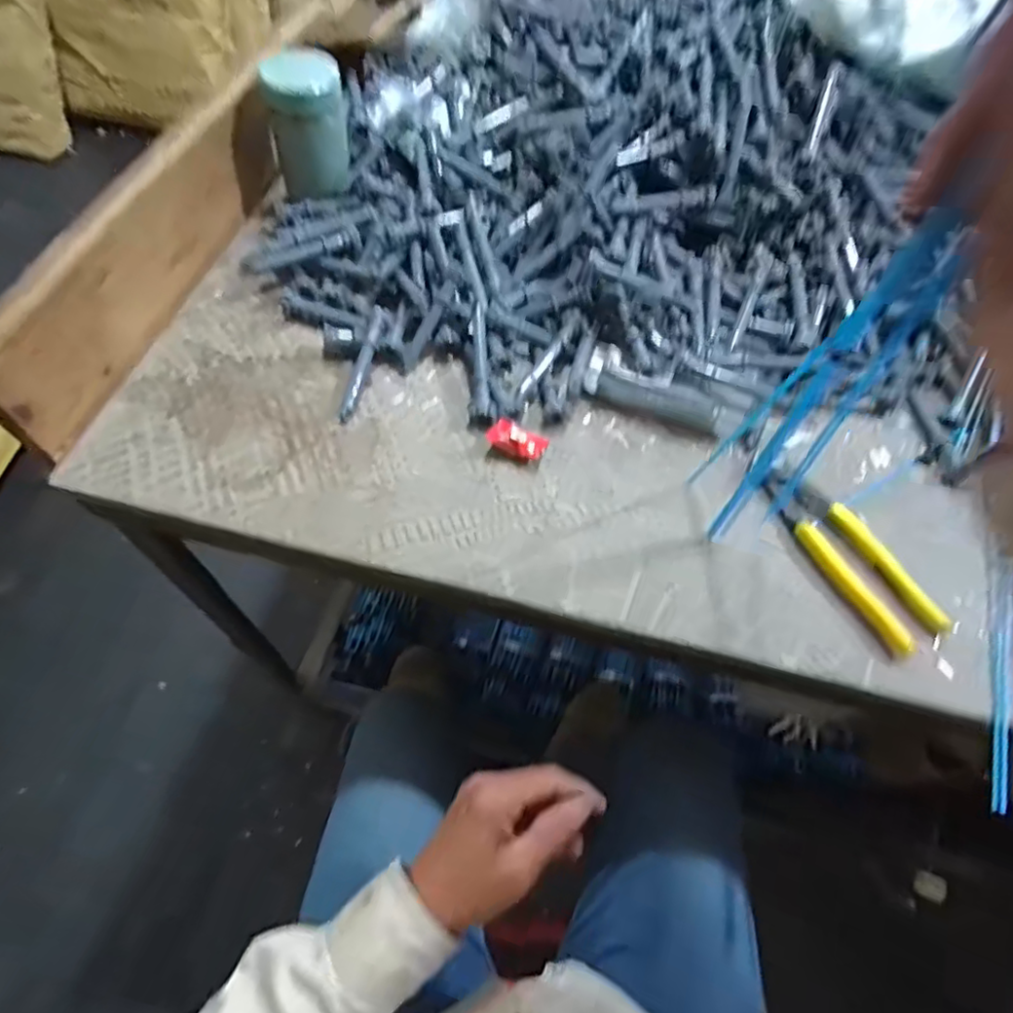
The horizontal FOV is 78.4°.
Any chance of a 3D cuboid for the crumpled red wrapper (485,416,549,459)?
[{"bbox_3d":[0.009,-0.050,0.466,0.041,0.018,0.026,20,59,8],"label":"crumpled red wrapper"}]

